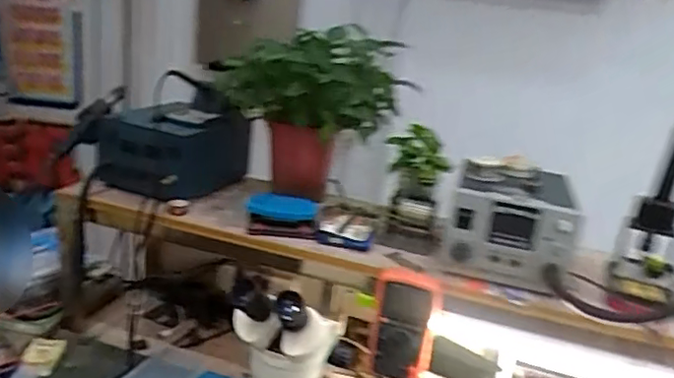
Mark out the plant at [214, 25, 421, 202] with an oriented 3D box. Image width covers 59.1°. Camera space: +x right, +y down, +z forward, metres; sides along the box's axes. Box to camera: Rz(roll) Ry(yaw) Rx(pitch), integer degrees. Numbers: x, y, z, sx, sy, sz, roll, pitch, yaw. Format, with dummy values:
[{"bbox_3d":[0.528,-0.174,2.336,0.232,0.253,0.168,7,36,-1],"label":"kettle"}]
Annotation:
[{"bbox_3d":[-0.030,-0.147,1.177,0.246,0.309,0.317,18,21,31],"label":"plant"}]

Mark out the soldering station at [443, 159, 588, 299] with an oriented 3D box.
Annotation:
[{"bbox_3d":[0.283,0.050,0.965,0.183,0.141,0.188,12,19,17],"label":"soldering station"}]

